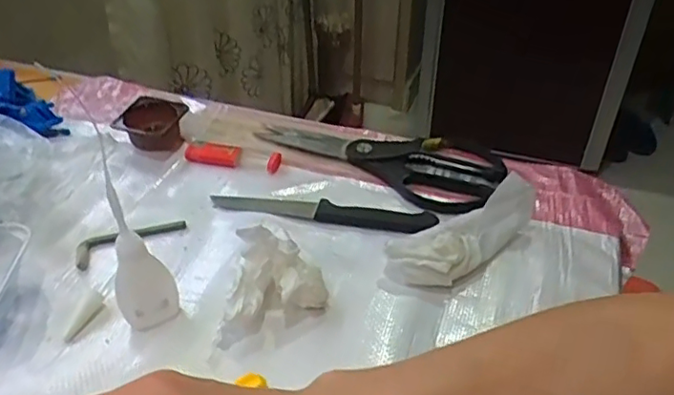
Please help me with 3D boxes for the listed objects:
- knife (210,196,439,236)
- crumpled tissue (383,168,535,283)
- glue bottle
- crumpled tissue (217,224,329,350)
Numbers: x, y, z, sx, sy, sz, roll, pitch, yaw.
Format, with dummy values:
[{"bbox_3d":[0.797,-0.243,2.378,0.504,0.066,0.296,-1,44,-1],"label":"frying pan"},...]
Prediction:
[{"bbox_3d":[-0.013,0.010,0.456,0.172,0.012,0.033,9,39,10],"label":"knife"},{"bbox_3d":[0.090,0.024,0.421,0.126,0.038,0.041,-28,47,-32],"label":"crumpled tissue"},{"bbox_3d":[-0.121,0.023,0.353,0.033,0.131,0.033,-16,41,-21],"label":"glue bottle"},{"bbox_3d":[-0.045,0.051,0.377,0.073,0.058,0.049,-14,40,-19],"label":"crumpled tissue"}]

